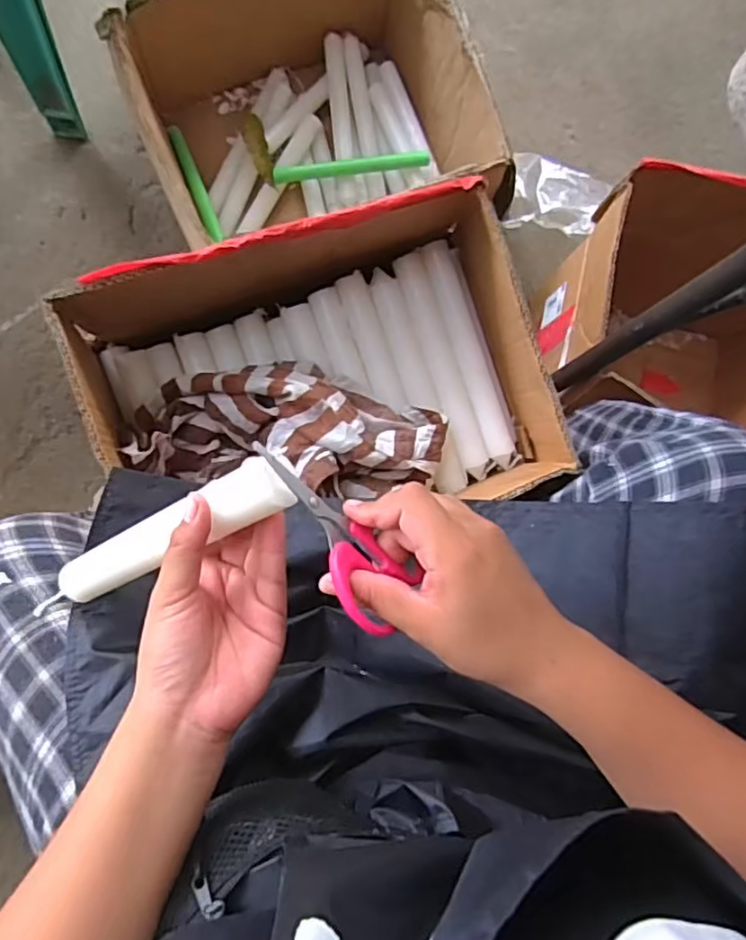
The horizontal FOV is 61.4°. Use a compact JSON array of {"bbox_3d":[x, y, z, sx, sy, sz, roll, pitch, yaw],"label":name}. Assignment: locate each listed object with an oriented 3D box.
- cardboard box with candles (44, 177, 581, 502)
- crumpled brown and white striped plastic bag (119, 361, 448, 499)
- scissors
[{"bbox_3d":[-0.042,-0.066,0.544,0.359,0.143,0.243,-20,85,-7],"label":"cardboard box with candles"},{"bbox_3d":[-0.072,-0.037,0.563,0.268,0.066,0.108,6,83,-4],"label":"crumpled brown and white striped plastic bag"},{"bbox_3d":[-0.020,0.031,0.319,0.038,0.017,0.113,-38,96,-8],"label":"scissors"}]

